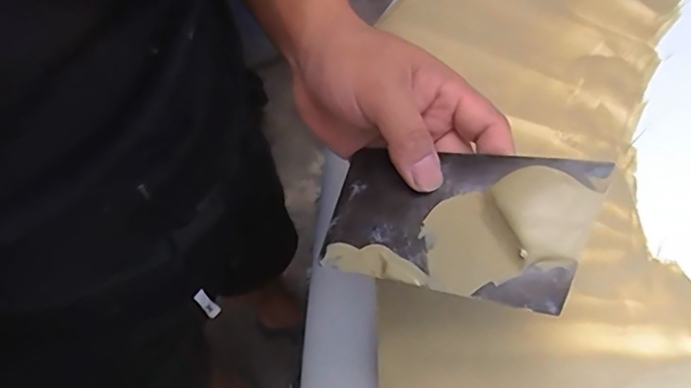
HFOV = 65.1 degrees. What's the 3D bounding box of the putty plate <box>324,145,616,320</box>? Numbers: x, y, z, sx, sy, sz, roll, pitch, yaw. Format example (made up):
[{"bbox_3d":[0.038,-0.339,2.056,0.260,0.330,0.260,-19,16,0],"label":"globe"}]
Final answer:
[{"bbox_3d":[0.050,0.011,0.268,0.132,0.011,0.071,6,68,33],"label":"putty plate"}]

